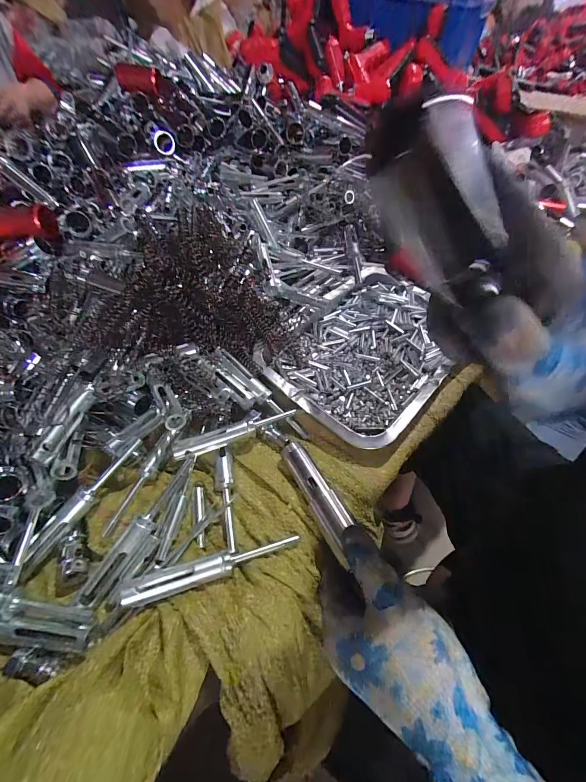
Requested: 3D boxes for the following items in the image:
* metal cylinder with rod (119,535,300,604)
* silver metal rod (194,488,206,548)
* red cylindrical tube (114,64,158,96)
[{"bbox_3d":[-0.057,0.132,0.248,0.127,0.022,0.018,-13,53,-9],"label":"metal cylinder with rod"},{"bbox_3d":[-0.079,0.105,0.279,0.010,0.009,0.052,-13,53,-10],"label":"silver metal rod"},{"bbox_3d":[-0.244,-0.489,0.516,0.058,0.032,0.027,-6,52,-4],"label":"red cylindrical tube"}]

